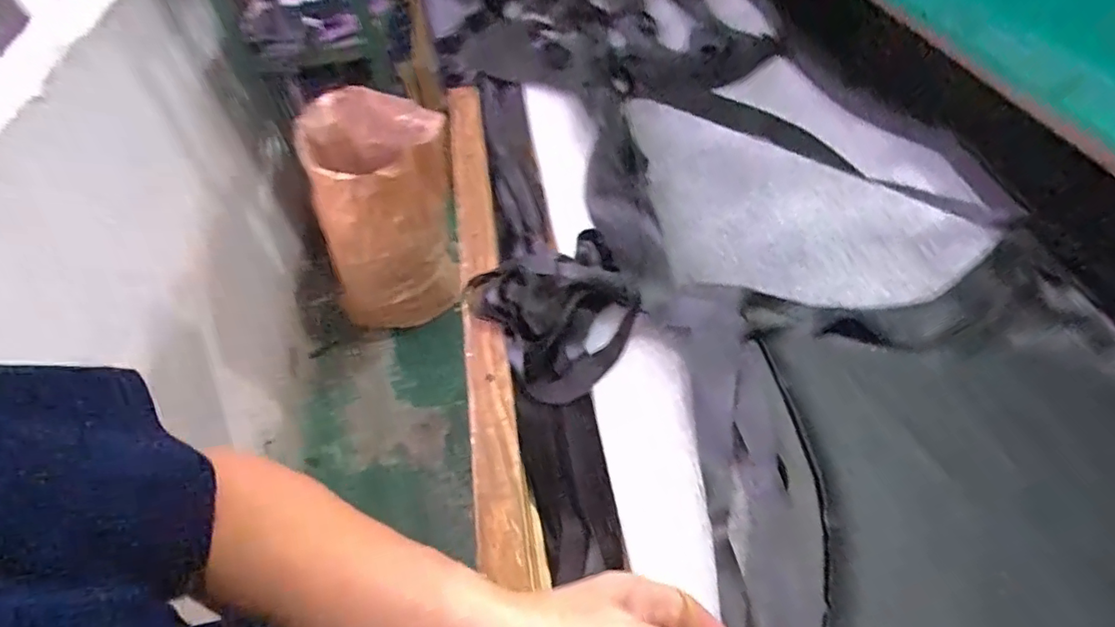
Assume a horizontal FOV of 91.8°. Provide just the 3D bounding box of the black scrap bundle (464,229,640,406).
[{"bbox_3d":[0.001,-0.010,0.498,0.131,0.055,0.164,-28,55,-17],"label":"black scrap bundle"}]

